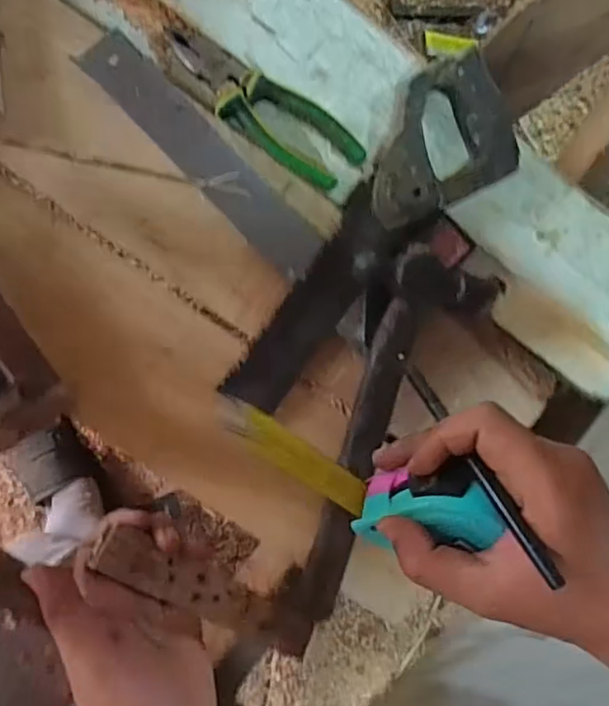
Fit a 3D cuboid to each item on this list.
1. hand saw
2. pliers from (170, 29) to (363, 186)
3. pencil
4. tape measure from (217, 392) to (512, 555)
[{"bbox_3d":[0.050,-0.088,0.451,0.091,0.037,0.305,40,81,-3],"label":"hand saw"},{"bbox_3d":[-0.032,-0.183,0.445,0.163,0.015,0.047,34,82,-4],"label":"pliers"},{"bbox_3d":[0.082,0.052,0.293,0.007,0.011,0.125,-20,50,-9],"label":"pencil"},{"bbox_3d":[0.026,0.069,0.323,0.153,0.040,0.051,18,82,21],"label":"tape measure"}]

